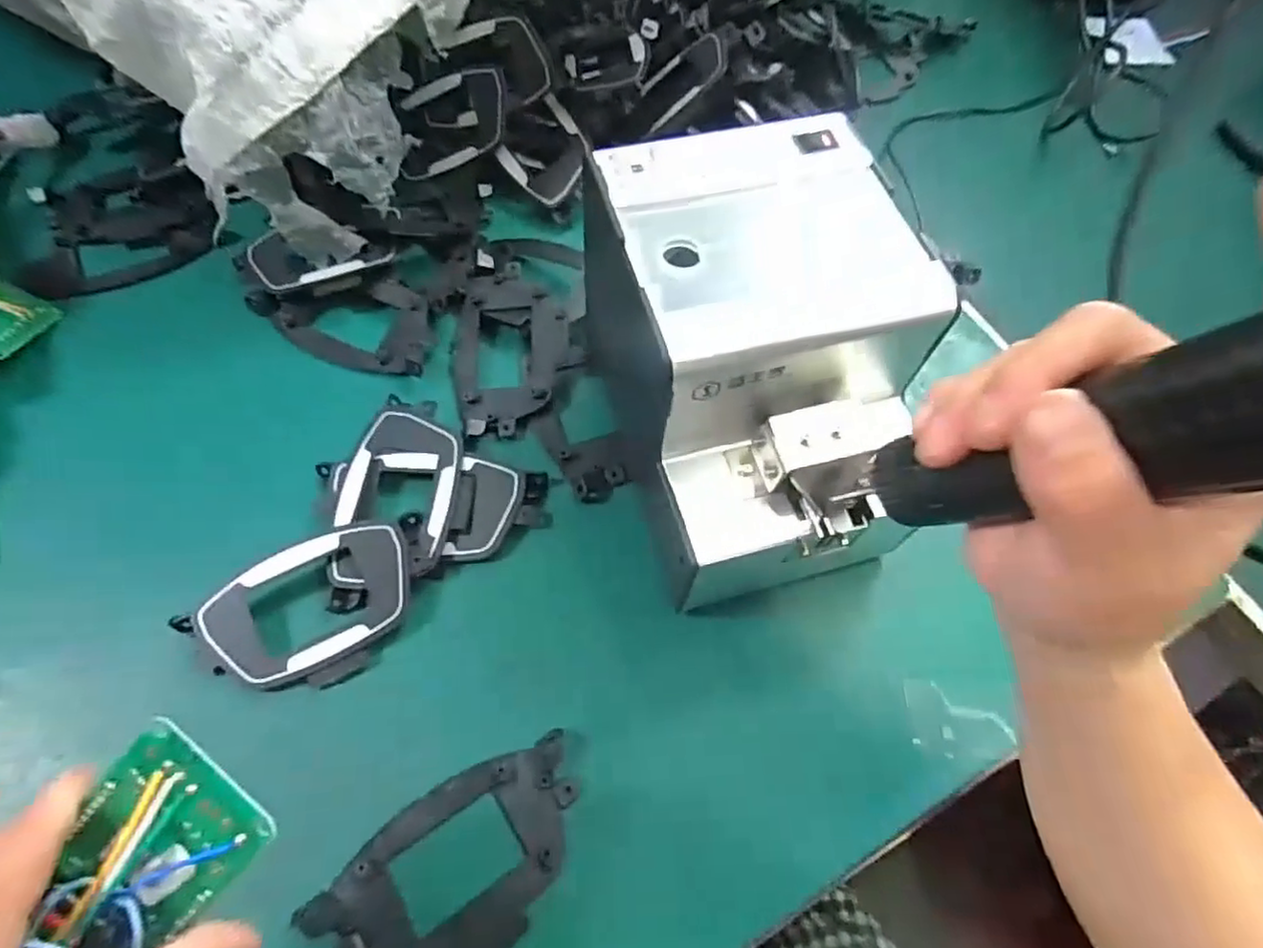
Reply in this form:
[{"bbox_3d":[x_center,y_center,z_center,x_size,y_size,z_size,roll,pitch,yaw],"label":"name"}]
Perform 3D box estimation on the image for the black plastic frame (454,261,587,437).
[{"bbox_3d":[-0.072,-0.079,0.403,0.075,0.013,0.111,-12,66,-9],"label":"black plastic frame"}]

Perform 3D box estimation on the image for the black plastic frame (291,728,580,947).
[{"bbox_3d":[-0.075,0.172,0.285,0.119,0.007,0.068,-26,69,-15],"label":"black plastic frame"}]

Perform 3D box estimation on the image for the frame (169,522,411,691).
[{"bbox_3d":[-0.159,0.067,0.323,0.106,0.016,0.068,-28,69,-15],"label":"frame"}]

